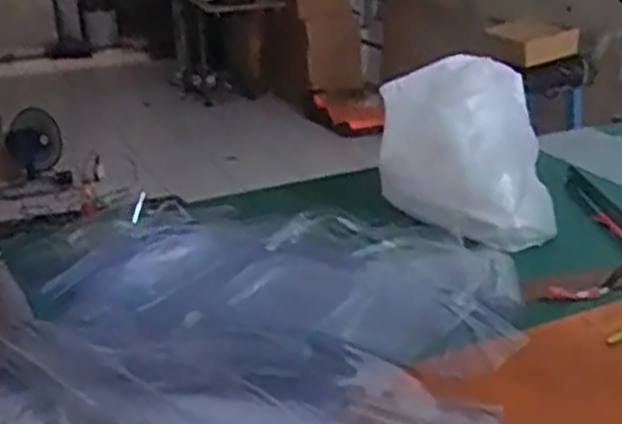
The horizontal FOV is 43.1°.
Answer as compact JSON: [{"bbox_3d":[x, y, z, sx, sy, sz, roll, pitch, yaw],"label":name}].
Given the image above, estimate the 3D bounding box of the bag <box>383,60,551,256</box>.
[{"bbox_3d":[0.203,-0.092,1.027,0.222,0.179,0.247,4,23,10],"label":"bag"}]

